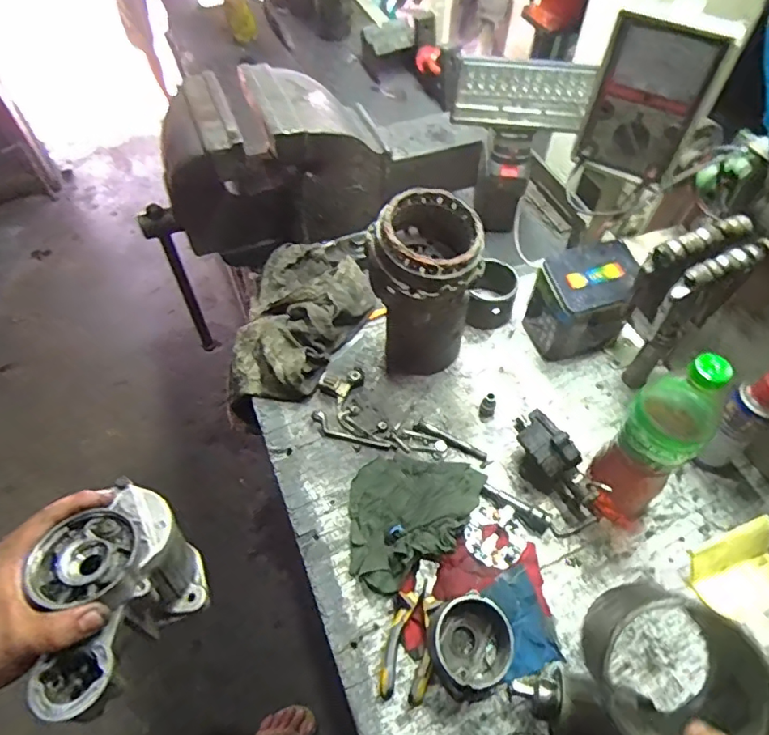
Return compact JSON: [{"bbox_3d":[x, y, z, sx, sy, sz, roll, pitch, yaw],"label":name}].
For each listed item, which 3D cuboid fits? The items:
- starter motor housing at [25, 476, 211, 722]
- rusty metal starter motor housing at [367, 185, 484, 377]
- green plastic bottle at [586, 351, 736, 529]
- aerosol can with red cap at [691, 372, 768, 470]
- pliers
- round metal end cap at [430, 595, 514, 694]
[{"bbox_3d":[-0.224,0.190,0.446,0.103,0.108,0.160,20,58,13],"label":"starter motor housing"},{"bbox_3d":[0.049,-0.098,0.721,0.136,0.246,0.138,4,56,2],"label":"rusty metal starter motor housing"},{"bbox_3d":[0.288,0.084,0.574,0.074,0.271,0.089,-31,62,-20],"label":"green plastic bottle"},{"bbox_3d":[0.421,0.067,0.641,0.049,0.173,0.055,-1,56,-1],"label":"aerosol can with red cap"},{"bbox_3d":[0.029,0.282,0.585,0.049,0.022,0.139,9,56,5],"label":"pliers"},{"bbox_3d":[0.091,0.288,0.561,0.084,0.047,0.080,0,56,0],"label":"round metal end cap"}]

